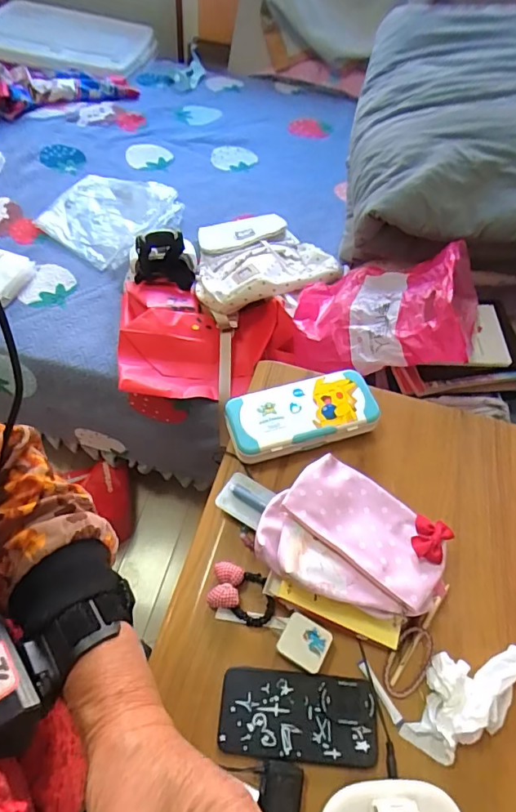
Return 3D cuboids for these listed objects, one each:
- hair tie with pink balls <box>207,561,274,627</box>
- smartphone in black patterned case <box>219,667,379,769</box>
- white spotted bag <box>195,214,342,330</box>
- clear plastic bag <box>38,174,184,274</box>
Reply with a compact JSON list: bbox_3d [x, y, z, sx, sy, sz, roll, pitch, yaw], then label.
[{"bbox_3d":[-0.018,0.221,0.549,0.077,0.022,0.056,16,58,6],"label":"hair tie with pink balls"},{"bbox_3d":[0.042,0.325,0.492,0.159,0.014,0.079,5,58,-1],"label":"smartphone in black patterned case"},{"bbox_3d":[-0.010,-0.365,1.144,0.314,0.113,0.361,-16,60,-13],"label":"white spotted bag"},{"bbox_3d":[-0.392,-0.528,1.263,0.299,0.097,0.316,29,61,14],"label":"clear plastic bag"}]

